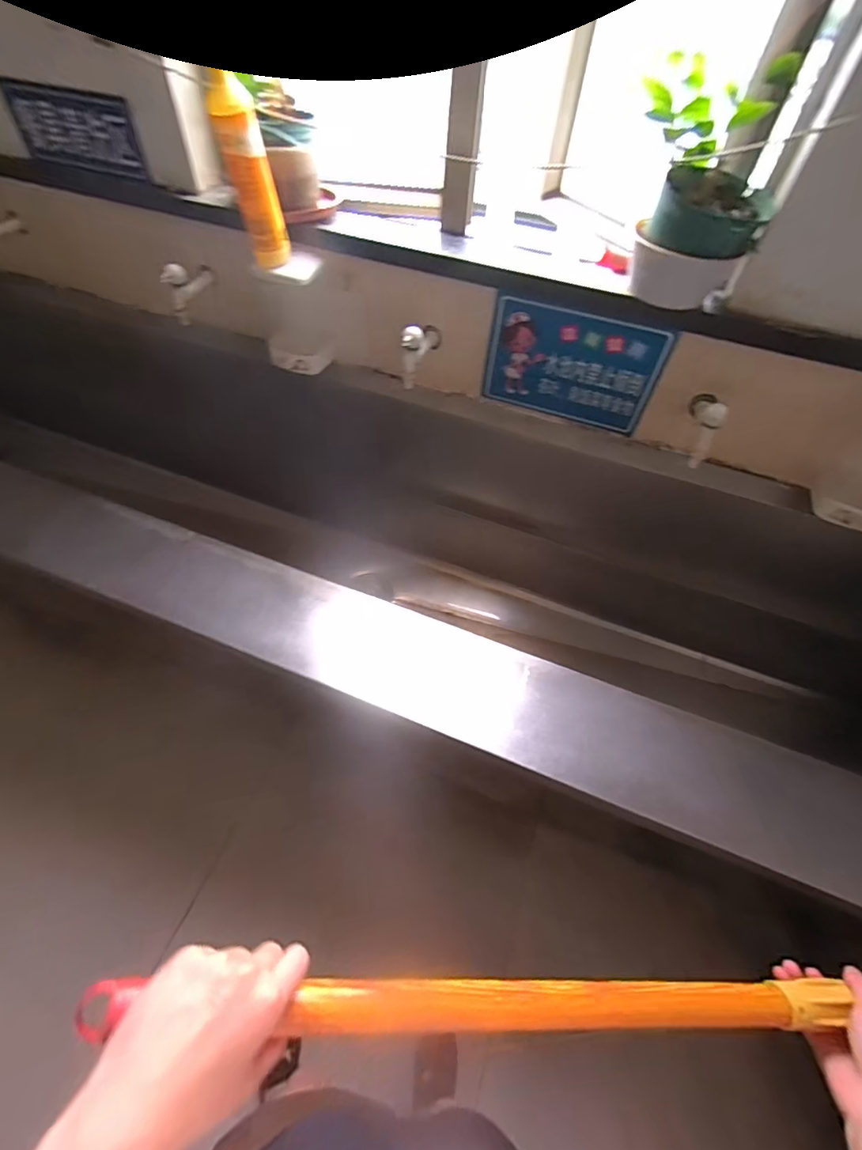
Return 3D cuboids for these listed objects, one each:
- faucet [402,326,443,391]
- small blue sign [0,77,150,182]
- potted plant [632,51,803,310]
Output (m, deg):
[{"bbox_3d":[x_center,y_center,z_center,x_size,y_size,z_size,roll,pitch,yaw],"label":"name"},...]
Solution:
[{"bbox_3d":[-0.020,-0.413,0.859,0.037,0.102,0.115,24,53,13],"label":"faucet"},{"bbox_3d":[-0.654,-0.820,0.865,0.278,0.116,0.016,19,54,11],"label":"small blue sign"},{"bbox_3d":[0.370,-0.527,0.642,0.189,0.235,0.168,26,54,15],"label":"potted plant"}]

